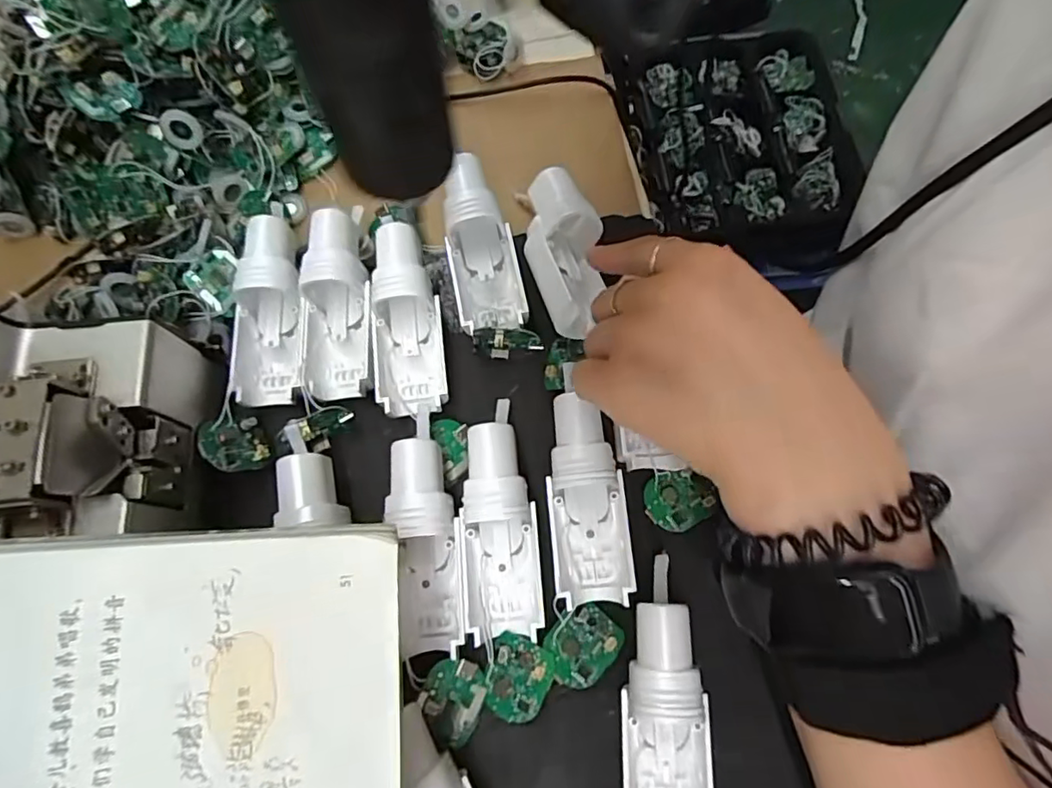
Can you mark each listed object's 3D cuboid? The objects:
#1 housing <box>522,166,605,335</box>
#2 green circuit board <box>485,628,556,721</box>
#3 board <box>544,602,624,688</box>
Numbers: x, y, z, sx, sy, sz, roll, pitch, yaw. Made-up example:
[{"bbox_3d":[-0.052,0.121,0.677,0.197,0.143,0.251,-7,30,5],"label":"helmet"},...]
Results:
[{"bbox_3d":[0.019,-0.072,0.291,0.036,0.024,0.094,-5,71,1],"label":"housing"},{"bbox_3d":[-0.003,0.124,0.253,0.028,0.008,0.035,8,73,5],"label":"green circuit board"},{"bbox_3d":[0.024,0.110,0.257,0.033,0.005,0.028,-43,76,-11],"label":"board"}]

